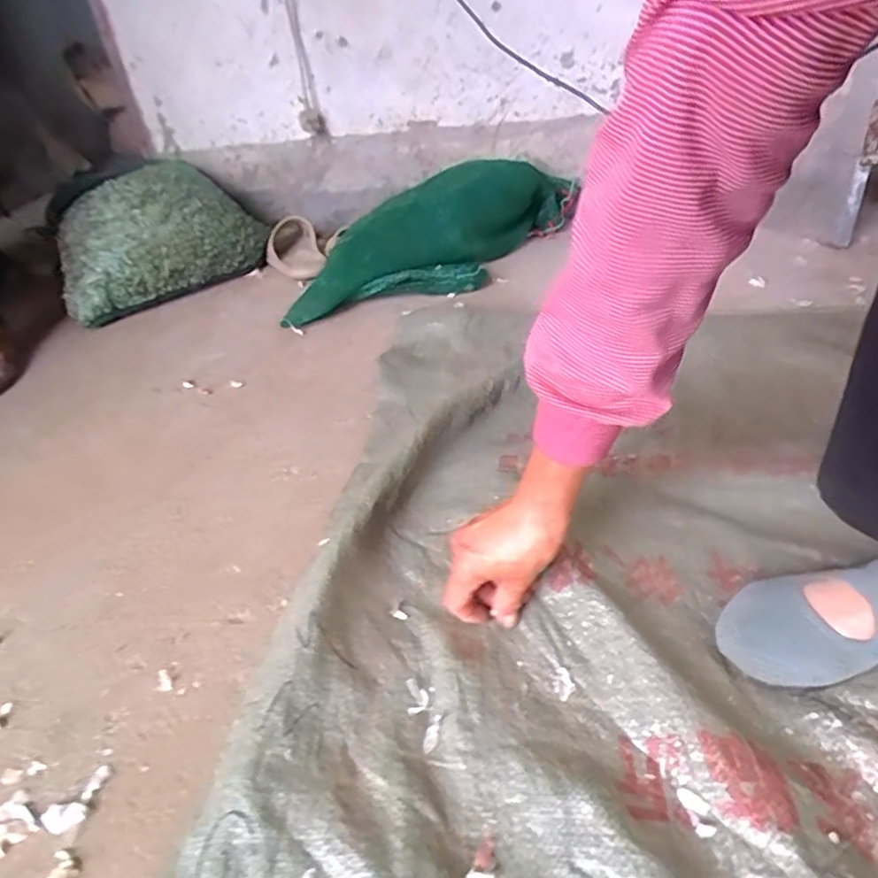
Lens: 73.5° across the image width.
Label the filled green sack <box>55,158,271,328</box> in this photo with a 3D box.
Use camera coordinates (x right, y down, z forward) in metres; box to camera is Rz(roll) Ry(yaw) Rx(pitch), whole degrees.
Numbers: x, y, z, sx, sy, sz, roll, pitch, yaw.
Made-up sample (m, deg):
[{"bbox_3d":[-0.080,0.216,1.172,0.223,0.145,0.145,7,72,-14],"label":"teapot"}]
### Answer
[{"bbox_3d":[-0.544,-0.400,1.145,0.393,0.204,0.191,-29,43,-27],"label":"filled green sack"}]

